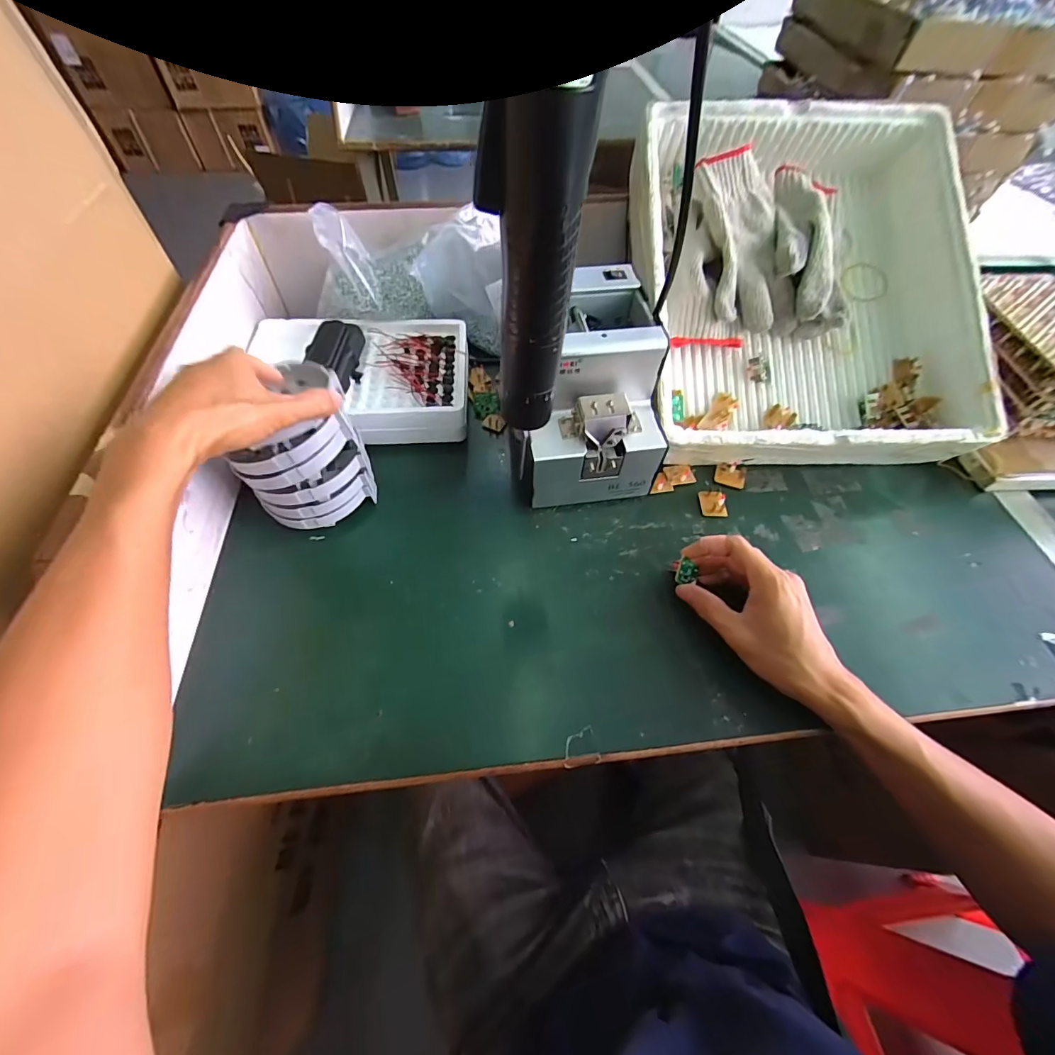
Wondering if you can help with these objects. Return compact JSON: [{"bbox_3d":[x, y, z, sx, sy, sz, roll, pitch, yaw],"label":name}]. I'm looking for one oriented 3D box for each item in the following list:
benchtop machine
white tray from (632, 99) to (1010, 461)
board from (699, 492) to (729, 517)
[{"bbox_3d":[0.056,-0.130,0.438,0.121,0.157,0.175,-5,57,-5],"label":"benchtop machine"},{"bbox_3d":[0.288,-0.258,0.472,0.311,0.076,0.370,1,84,-1],"label":"white tray"},{"bbox_3d":[0.191,-0.024,0.459,0.025,0.006,0.027,-7,68,18],"label":"board"}]

